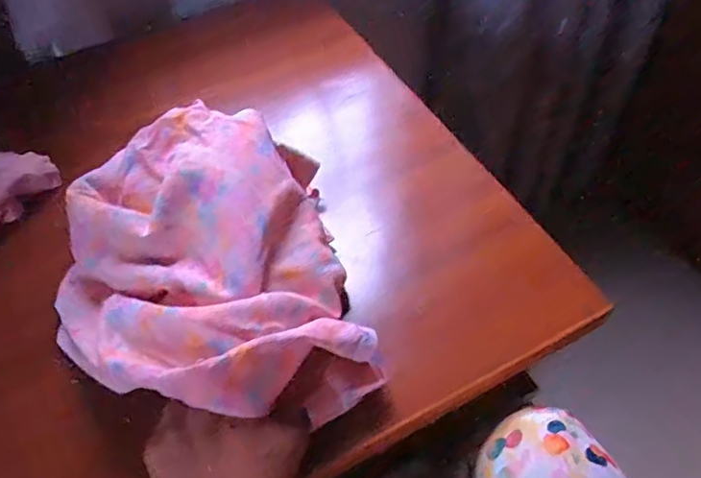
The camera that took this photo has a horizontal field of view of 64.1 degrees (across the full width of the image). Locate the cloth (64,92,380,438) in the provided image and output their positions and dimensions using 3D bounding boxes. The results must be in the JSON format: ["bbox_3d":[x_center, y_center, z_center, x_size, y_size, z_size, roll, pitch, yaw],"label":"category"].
[{"bbox_3d":[-0.103,0.019,0.378,0.193,0.071,0.236,-23,56,-14],"label":"cloth"}]

